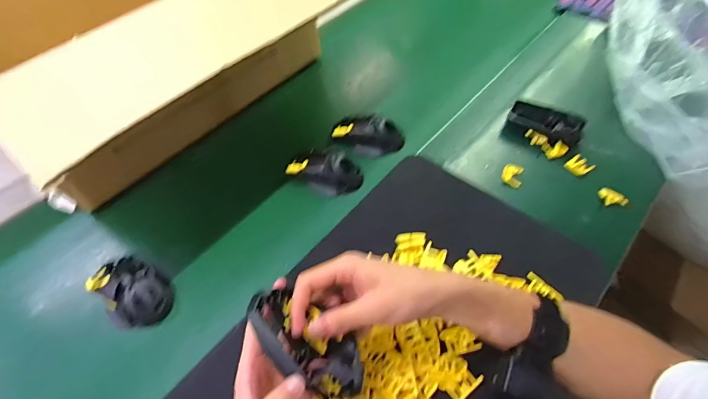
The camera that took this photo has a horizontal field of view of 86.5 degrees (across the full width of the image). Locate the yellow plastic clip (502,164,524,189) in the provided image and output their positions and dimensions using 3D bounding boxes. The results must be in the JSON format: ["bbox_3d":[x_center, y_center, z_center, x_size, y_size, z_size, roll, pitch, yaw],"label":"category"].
[{"bbox_3d":[0.230,-0.036,0.546,0.027,0.008,0.039,15,55,16],"label":"yellow plastic clip"}]

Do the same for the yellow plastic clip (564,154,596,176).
[{"bbox_3d":[0.330,-0.051,0.550,0.026,0.017,0.032,-29,55,-17],"label":"yellow plastic clip"}]

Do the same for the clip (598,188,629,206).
[{"bbox_3d":[0.349,-0.003,0.508,0.034,0.020,0.020,28,59,24],"label":"clip"}]

